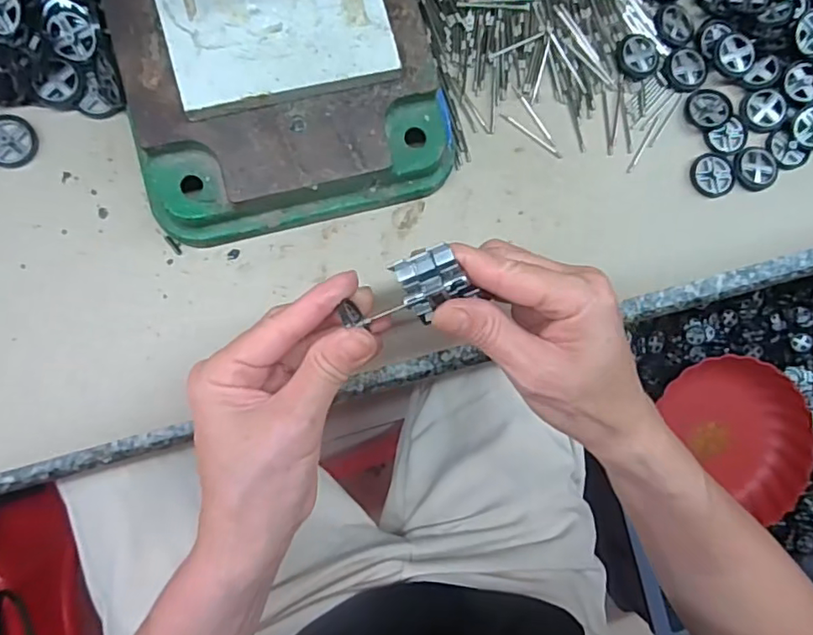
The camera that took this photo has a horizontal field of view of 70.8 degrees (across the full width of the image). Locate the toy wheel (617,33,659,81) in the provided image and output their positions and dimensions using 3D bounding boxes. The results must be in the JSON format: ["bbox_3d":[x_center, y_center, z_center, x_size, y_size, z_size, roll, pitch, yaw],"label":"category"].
[{"bbox_3d":[0.143,-0.161,0.352,0.025,0.004,0.028,13,83,-6],"label":"toy wheel"}]

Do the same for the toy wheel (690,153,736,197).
[{"bbox_3d":[0.190,-0.089,0.354,0.026,0.004,0.027,1,85,-7],"label":"toy wheel"}]

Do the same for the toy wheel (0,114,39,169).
[{"bbox_3d":[-0.212,-0.094,0.303,0.027,0.004,0.027,8,84,-6],"label":"toy wheel"}]

